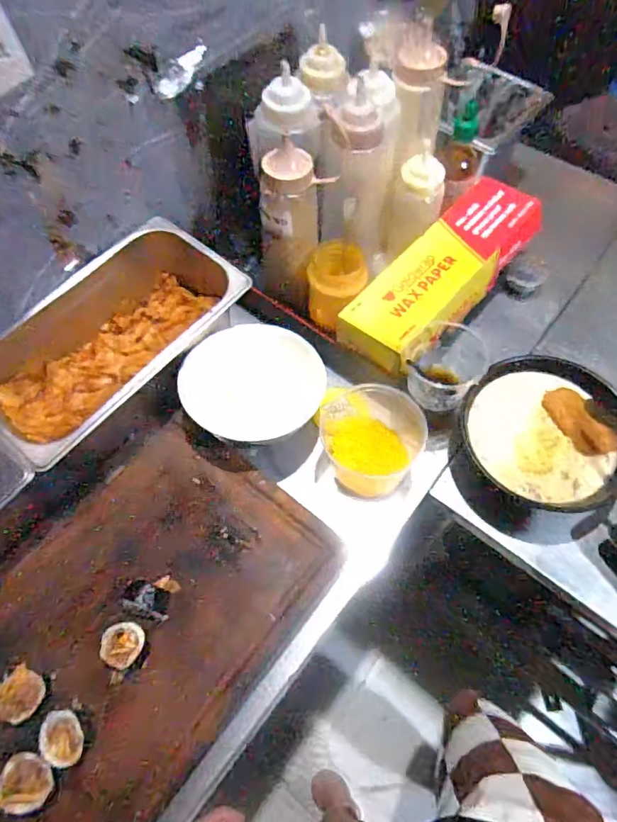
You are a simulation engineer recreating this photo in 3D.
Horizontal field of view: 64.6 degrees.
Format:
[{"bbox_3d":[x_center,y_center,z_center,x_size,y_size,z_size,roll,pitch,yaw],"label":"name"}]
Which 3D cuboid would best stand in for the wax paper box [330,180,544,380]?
[{"bbox_3d":[0.187,-0.189,0.665,0.115,0.056,0.357,37,69,19],"label":"wax paper box"}]

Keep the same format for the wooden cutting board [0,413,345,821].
[{"bbox_3d":[-0.210,0.249,0.502,0.287,0.059,0.492,33,68,17],"label":"wooden cutting board"}]

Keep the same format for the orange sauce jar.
[{"bbox_3d":[0.038,-0.162,0.650,0.075,0.089,0.082,7,63,5],"label":"orange sauce jar"}]

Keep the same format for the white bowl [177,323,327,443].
[{"bbox_3d":[-0.068,-0.037,0.605,0.171,0.061,0.136,-29,65,-13],"label":"white bowl"}]

